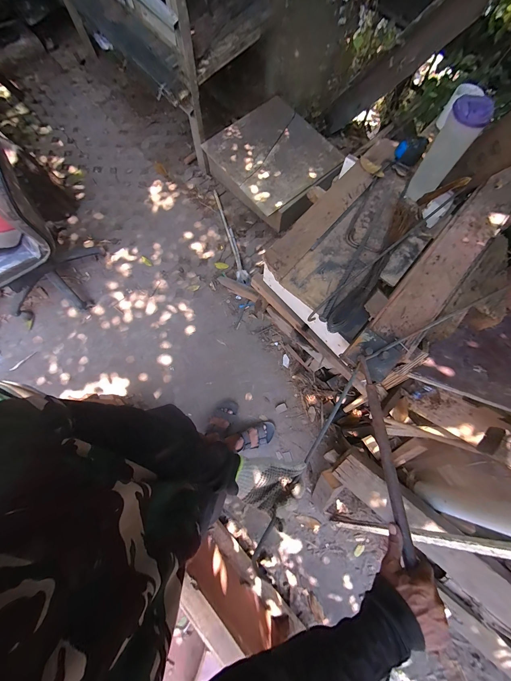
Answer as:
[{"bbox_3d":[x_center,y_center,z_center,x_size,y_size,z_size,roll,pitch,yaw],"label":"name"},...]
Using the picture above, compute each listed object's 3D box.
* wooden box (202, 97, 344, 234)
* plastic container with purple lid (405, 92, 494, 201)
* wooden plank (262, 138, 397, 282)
[{"bbox_3d":[0.097,-1.027,1.489,0.571,0.172,0.609,-39,80,-8],"label":"wooden box"},{"bbox_3d":[0.482,-0.481,0.655,0.083,0.214,0.081,35,80,7],"label":"plastic container with purple lid"},{"bbox_3d":[0.238,-0.411,0.744,0.082,0.025,0.610,41,78,6],"label":"wooden plank"}]

